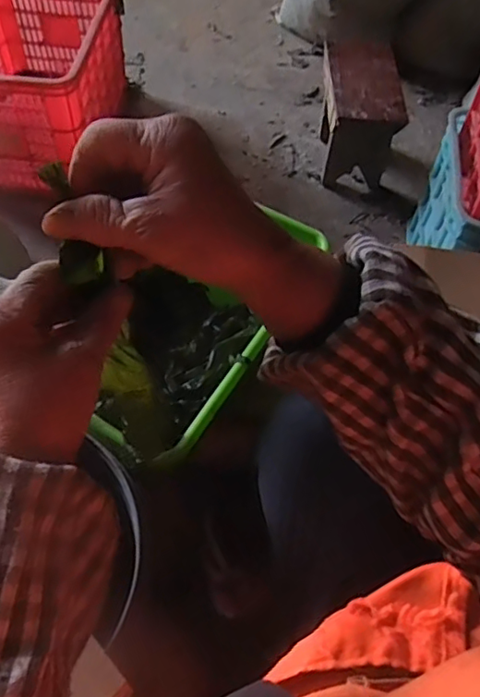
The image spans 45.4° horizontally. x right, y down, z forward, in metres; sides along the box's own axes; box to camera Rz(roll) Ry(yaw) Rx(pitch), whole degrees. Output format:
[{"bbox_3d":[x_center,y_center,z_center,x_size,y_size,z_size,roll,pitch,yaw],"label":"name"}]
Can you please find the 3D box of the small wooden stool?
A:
[{"bbox_3d":[0.289,-0.568,1.428,0.173,0.233,0.327,6,54,-1],"label":"small wooden stool"}]

